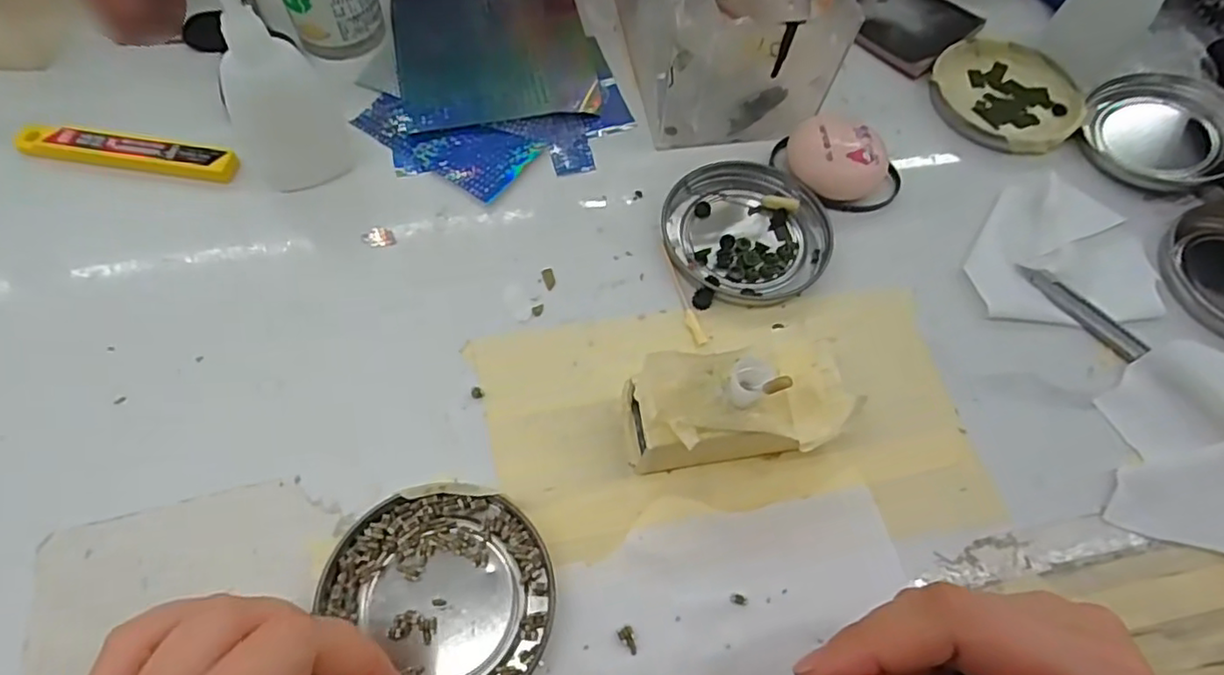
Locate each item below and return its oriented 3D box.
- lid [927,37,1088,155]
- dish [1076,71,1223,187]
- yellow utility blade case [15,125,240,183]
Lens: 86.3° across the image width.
[{"bbox_3d":[0.218,-0.134,0.365,0.081,0.012,0.079,1,63,-3],"label":"lid"},{"bbox_3d":[0.296,-0.115,0.345,0.073,0.020,0.082,30,65,11],"label":"dish"},{"bbox_3d":[-0.233,-0.087,0.313,0.103,0.008,0.018,8,63,1],"label":"yellow utility blade case"}]

